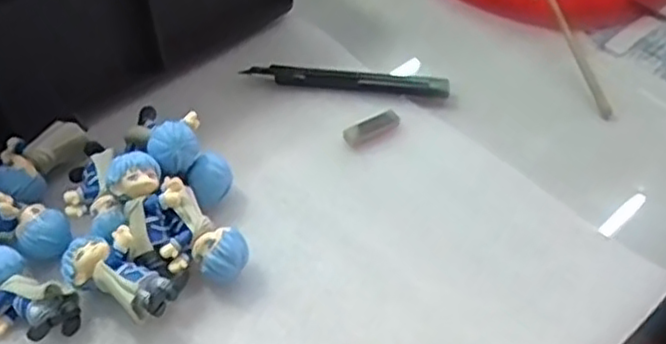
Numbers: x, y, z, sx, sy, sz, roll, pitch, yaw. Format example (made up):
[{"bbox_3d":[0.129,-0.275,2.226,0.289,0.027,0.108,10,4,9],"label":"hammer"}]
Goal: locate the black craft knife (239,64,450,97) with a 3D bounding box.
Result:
[{"bbox_3d":[0.010,-0.062,0.464,0.134,0.010,0.016,3,47,3],"label":"black craft knife"}]

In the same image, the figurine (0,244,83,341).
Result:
[{"bbox_3d":[-0.154,0.063,0.339,0.055,0.028,0.034,23,51,20],"label":"figurine"}]

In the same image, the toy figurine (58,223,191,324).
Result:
[{"bbox_3d":[-0.105,0.053,0.346,0.060,0.033,0.032,22,51,20],"label":"toy figurine"}]

